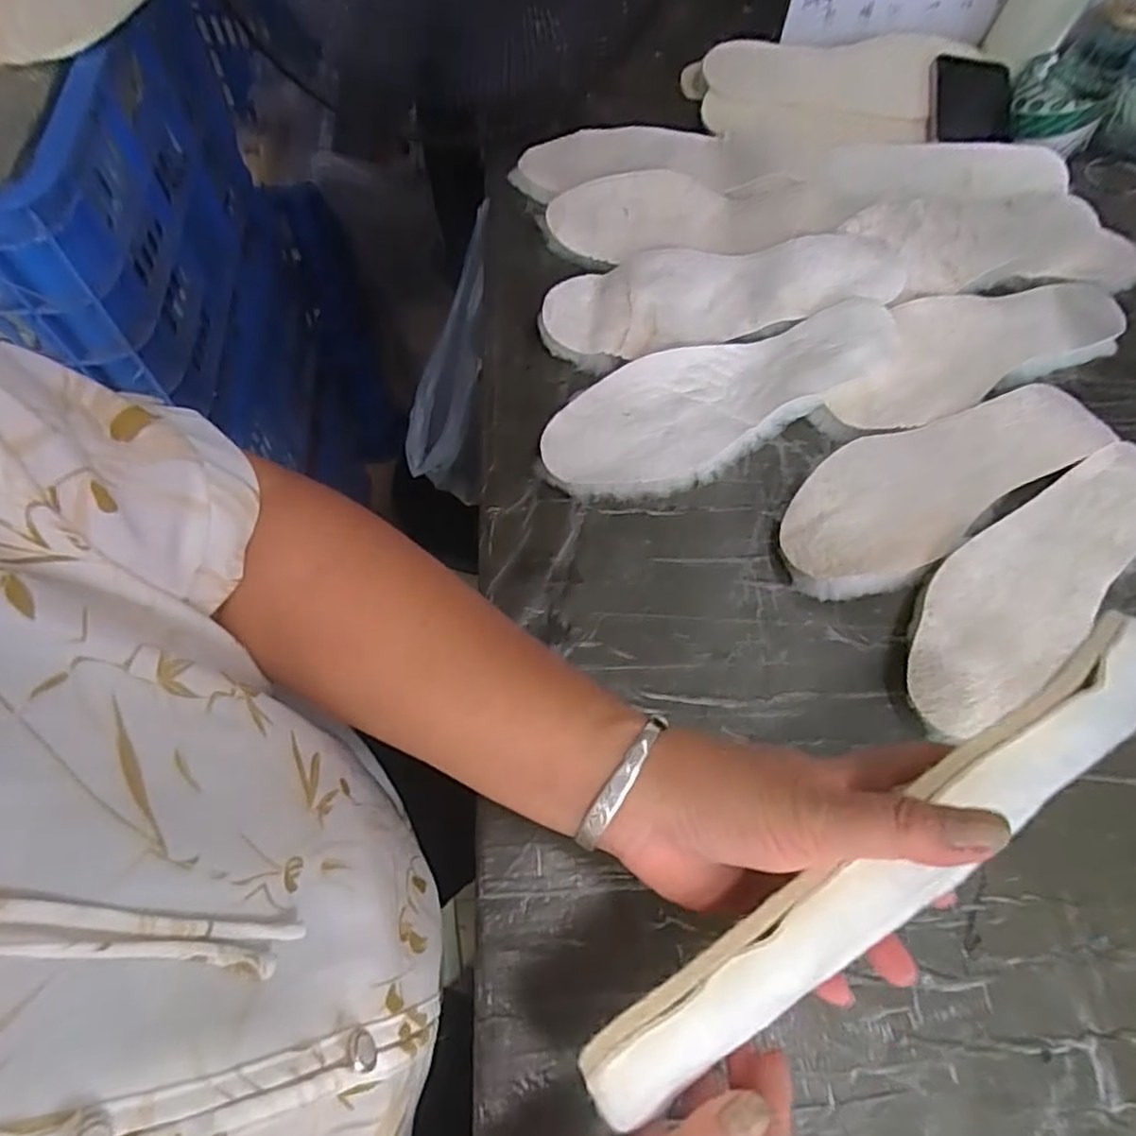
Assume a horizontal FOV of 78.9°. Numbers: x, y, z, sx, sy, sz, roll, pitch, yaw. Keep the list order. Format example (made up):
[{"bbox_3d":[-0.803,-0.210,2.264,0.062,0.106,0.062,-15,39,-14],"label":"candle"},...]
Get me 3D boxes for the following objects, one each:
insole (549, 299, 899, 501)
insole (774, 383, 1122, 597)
[{"bbox_3d":[0.114,-0.126,0.500,0.284,0.017,0.098,-22,69,-12],"label":"insole"},{"bbox_3d":[0.254,-0.064,0.478,0.255,0.016,0.095,-28,71,-14],"label":"insole"}]

